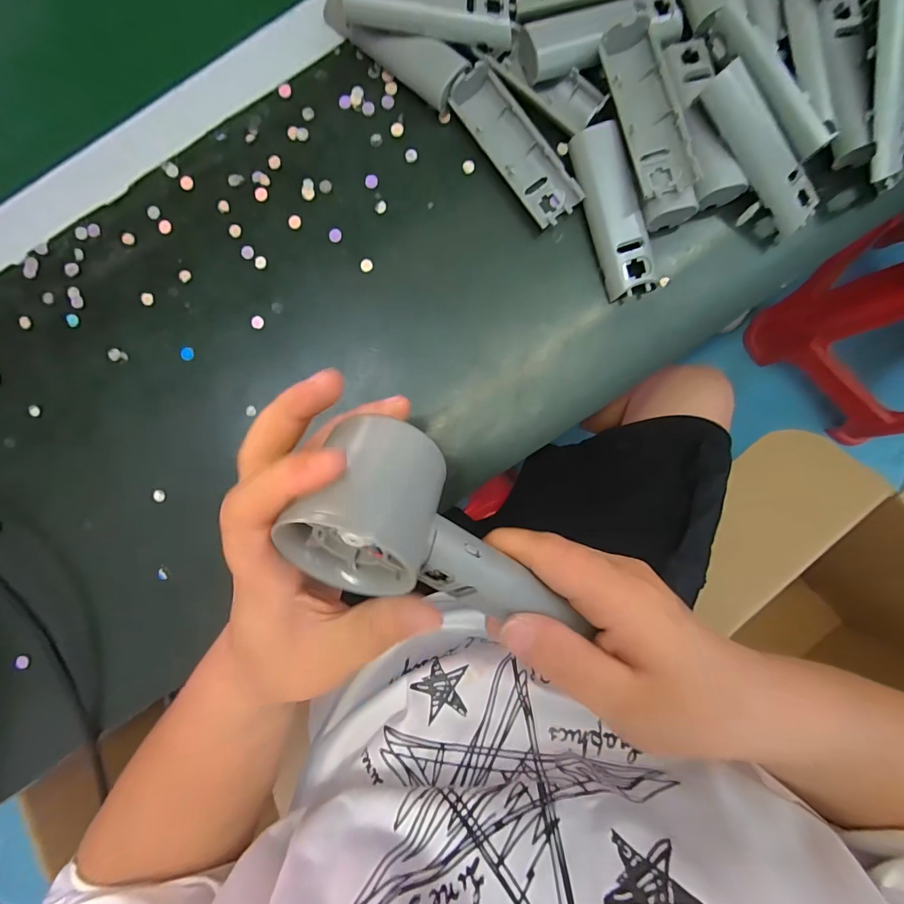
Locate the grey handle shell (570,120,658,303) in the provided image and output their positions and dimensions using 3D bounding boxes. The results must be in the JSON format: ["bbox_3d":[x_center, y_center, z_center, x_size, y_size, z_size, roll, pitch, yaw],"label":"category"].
[{"bbox_3d":[0.105,-0.153,0.268,0.031,0.013,0.105,-15,89,1],"label":"grey handle shell"}]

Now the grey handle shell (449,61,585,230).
[{"bbox_3d":[0.041,-0.197,0.272,0.033,0.017,0.103,-37,89,0],"label":"grey handle shell"}]

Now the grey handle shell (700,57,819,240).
[{"bbox_3d":[0.191,-0.184,0.256,0.029,0.012,0.102,-45,106,2],"label":"grey handle shell"}]

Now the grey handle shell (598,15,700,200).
[{"bbox_3d":[0.118,-0.210,0.261,0.034,0.019,0.107,-14,89,1],"label":"grey handle shell"}]

